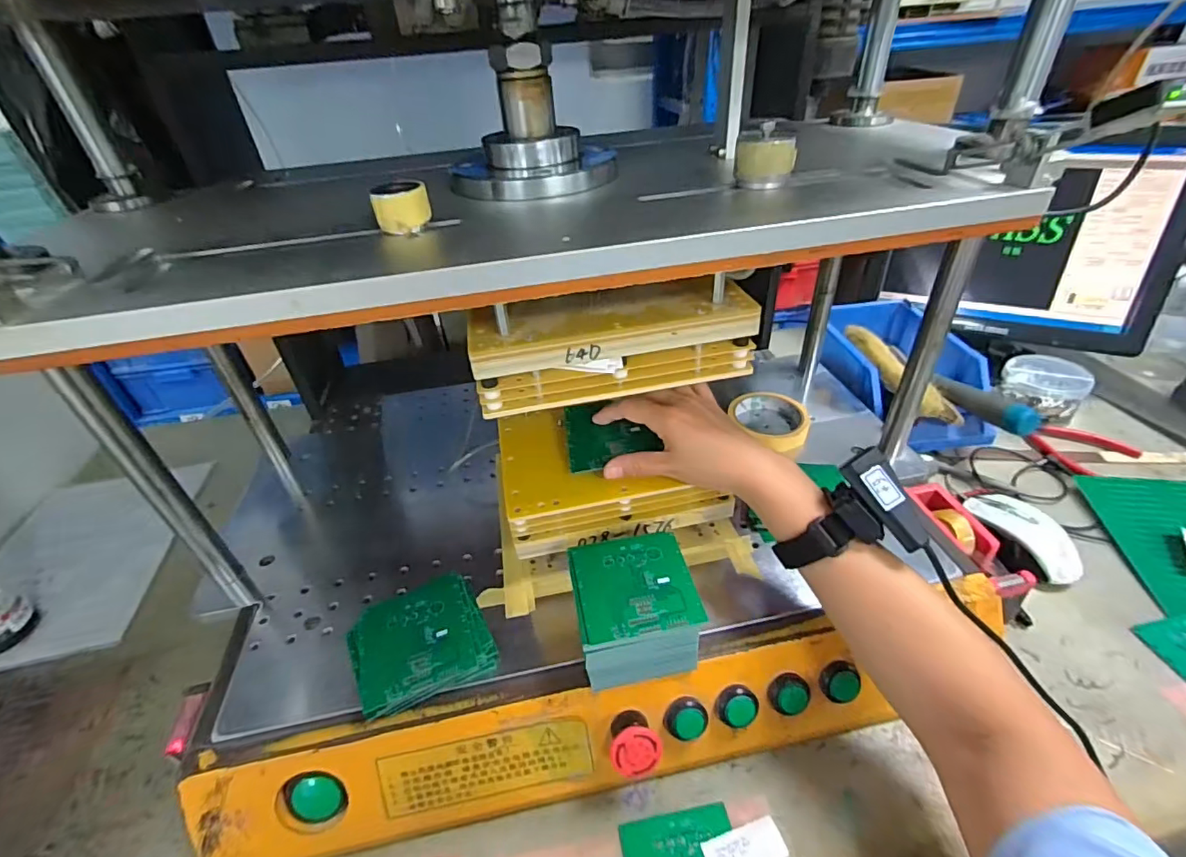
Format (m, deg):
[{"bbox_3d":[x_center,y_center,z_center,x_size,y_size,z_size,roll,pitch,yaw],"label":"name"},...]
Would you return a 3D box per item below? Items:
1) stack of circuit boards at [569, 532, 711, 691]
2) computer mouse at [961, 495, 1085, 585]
[{"bbox_3d":[0.032,0.141,0.405,0.088,0.067,0.094,-9,39,-6],"label":"stack of circuit boards"},{"bbox_3d":[0.452,0.111,0.558,0.065,0.038,0.116,-7,39,-3],"label":"computer mouse"}]

